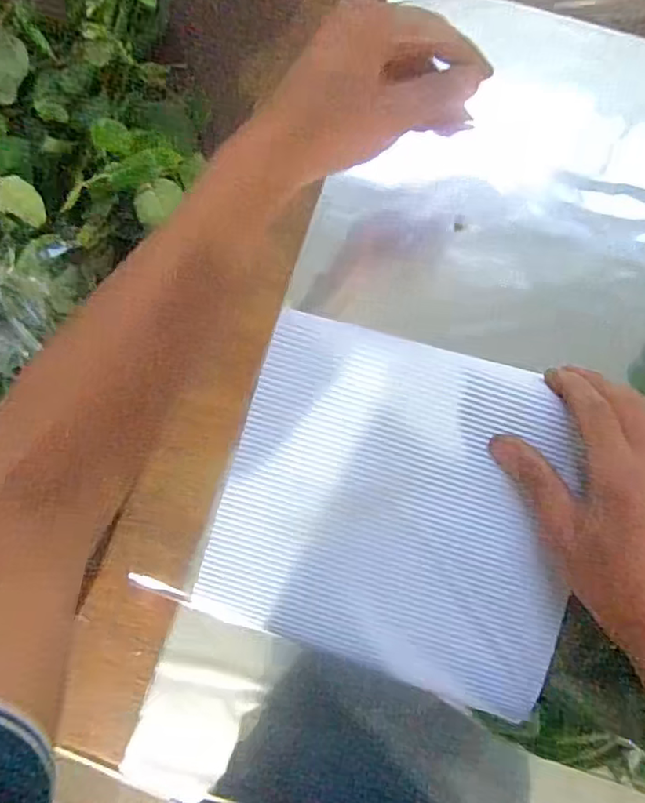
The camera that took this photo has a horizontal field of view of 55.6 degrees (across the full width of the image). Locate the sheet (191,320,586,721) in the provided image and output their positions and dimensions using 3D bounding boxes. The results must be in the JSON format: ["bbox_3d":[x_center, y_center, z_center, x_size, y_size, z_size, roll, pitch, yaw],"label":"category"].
[{"bbox_3d":[0.047,0.066,0.352,0.202,0.027,0.190,18,96,8],"label":"sheet"}]

